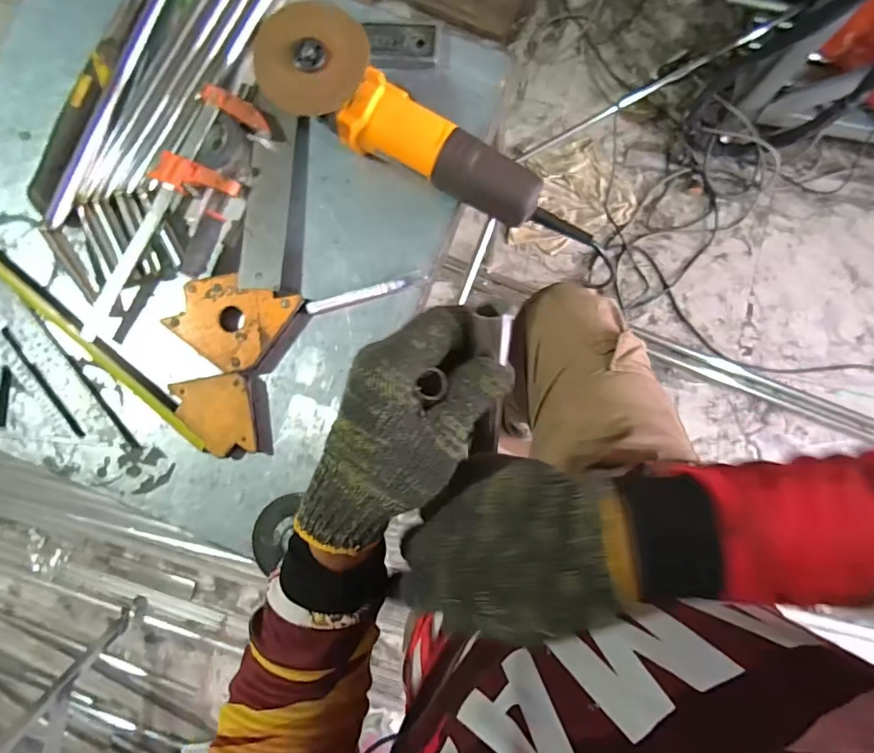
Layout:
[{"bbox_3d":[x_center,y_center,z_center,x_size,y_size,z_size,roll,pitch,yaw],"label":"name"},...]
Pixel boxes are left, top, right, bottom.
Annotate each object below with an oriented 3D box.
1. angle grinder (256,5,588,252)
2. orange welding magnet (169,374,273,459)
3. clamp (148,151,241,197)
[{"bbox_3d":[-0.006,-0.233,0.468,0.337,0.079,0.087,27,89,4],"label":"angle grinder"},{"bbox_3d":[-0.223,0.043,0.519,0.092,0.021,0.085,-7,87,3],"label":"orange welding magnet"},{"bbox_3d":[-0.253,-0.204,0.512,0.089,0.023,0.031,23,89,4],"label":"clamp"}]

